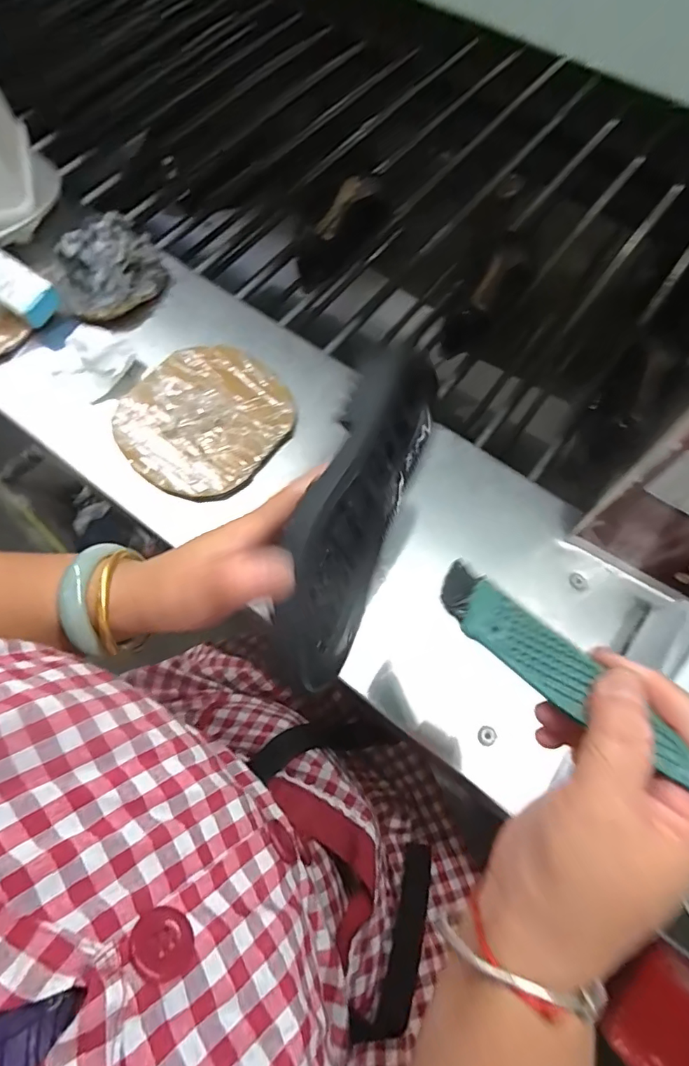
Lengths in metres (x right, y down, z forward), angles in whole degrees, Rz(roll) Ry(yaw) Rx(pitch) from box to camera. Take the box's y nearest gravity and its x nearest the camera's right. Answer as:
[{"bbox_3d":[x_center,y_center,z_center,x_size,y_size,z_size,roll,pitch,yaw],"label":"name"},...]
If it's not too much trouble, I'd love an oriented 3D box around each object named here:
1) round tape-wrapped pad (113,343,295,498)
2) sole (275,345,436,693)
[{"bbox_3d":[-0.130,-0.106,0.453,0.144,0.026,0.148,0,69,1],"label":"round tape-wrapped pad"},{"bbox_3d":[0.005,-0.008,0.268,0.016,0.084,0.184,21,85,34],"label":"sole"}]

